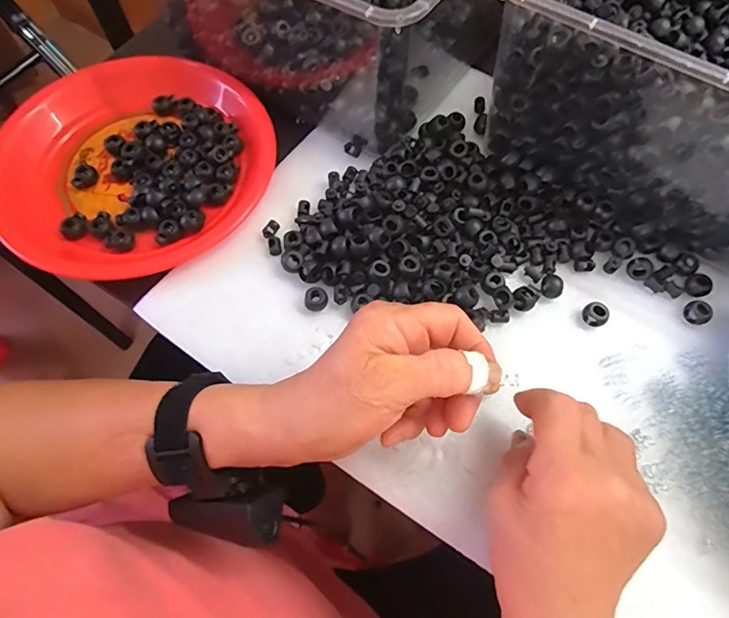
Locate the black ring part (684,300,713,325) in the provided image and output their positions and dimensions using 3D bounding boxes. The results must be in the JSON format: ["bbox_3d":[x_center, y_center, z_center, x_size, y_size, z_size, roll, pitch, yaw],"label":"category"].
[{"bbox_3d":[0.246,0.002,0.354,0.017,0.009,0.017,0,66,0],"label":"black ring part"}]

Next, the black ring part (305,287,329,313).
[{"bbox_3d":[-0.036,-0.007,0.358,0.018,0.010,0.016,-5,66,-3],"label":"black ring part"}]

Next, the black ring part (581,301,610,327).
[{"bbox_3d":[0.170,0.004,0.353,0.015,0.011,0.017,-35,70,-15],"label":"black ring part"}]

